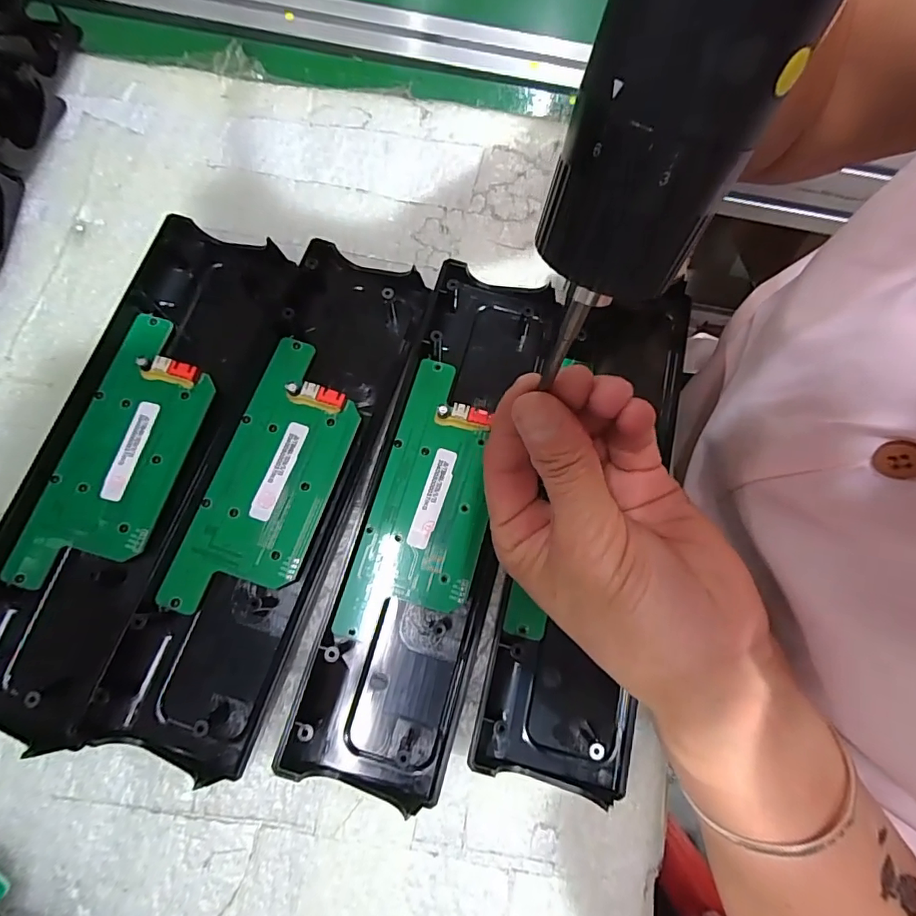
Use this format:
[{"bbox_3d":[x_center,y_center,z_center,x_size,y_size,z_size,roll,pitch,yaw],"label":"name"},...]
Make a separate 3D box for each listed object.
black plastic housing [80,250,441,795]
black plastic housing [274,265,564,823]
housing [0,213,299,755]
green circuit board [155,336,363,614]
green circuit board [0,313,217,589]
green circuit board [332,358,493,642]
[{"bbox_3d":[-0.088,0.009,0.237,0.070,0.015,0.247,18,75,3],"label":"black plastic housing"},{"bbox_3d":[-0.009,0.021,0.237,0.068,0.017,0.245,16,75,2],"label":"black plastic housing"},{"bbox_3d":[-0.161,-0.005,0.234,0.084,0.019,0.246,16,75,2],"label":"housing"},{"bbox_3d":[-0.088,0.009,0.235,0.054,0.012,0.134,18,75,3],"label":"green circuit board"},{"bbox_3d":[-0.159,-0.004,0.234,0.054,0.011,0.133,15,75,2],"label":"green circuit board"},{"bbox_3d":[-0.012,0.020,0.236,0.053,0.013,0.134,15,75,2],"label":"green circuit board"}]

